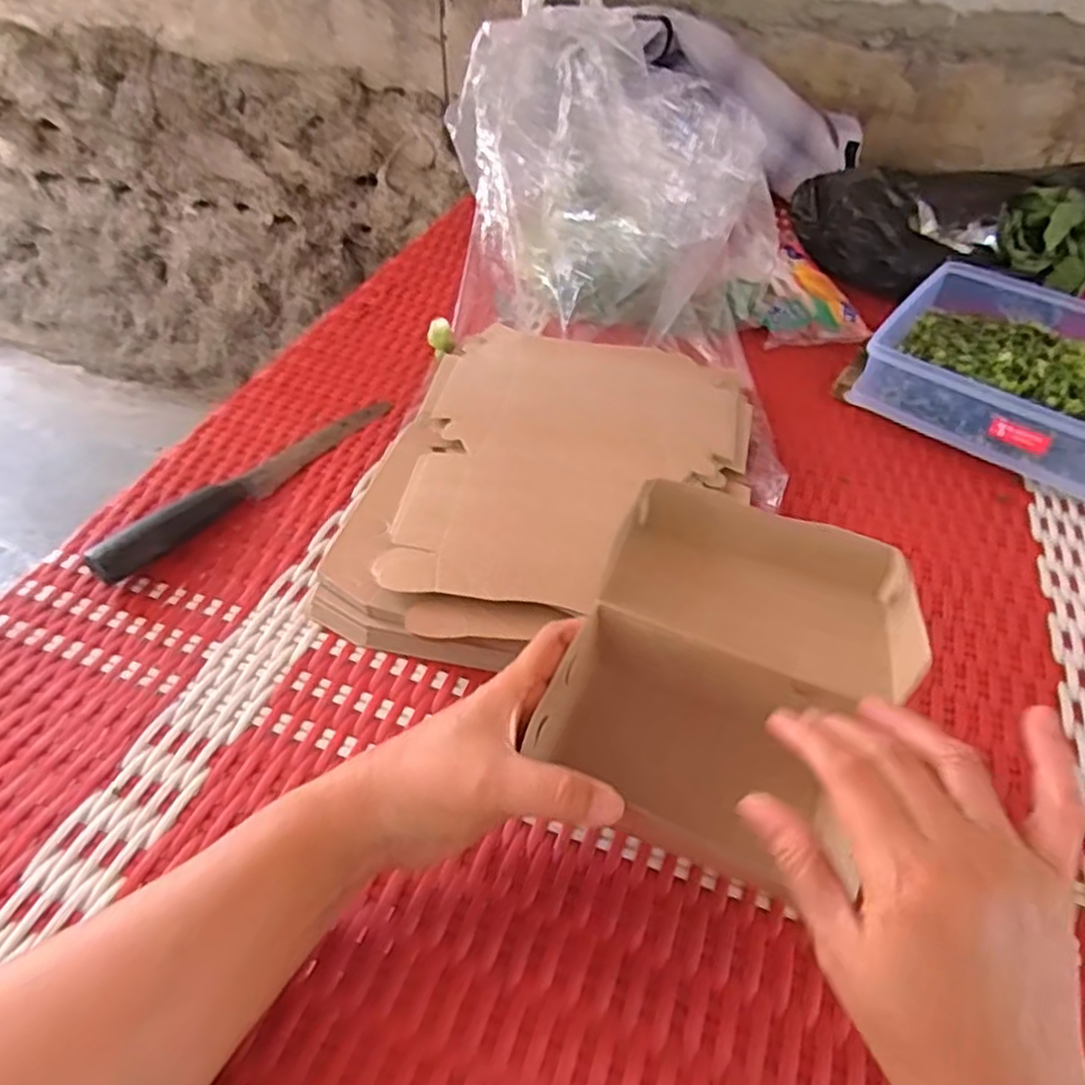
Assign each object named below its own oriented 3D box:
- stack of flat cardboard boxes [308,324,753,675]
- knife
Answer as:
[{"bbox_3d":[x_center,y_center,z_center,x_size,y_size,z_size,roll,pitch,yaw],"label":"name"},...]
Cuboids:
[{"bbox_3d":[0.012,-0.045,0.530,0.238,0.035,0.319,13,46,9],"label":"stack of flat cardboard boxes"},{"bbox_3d":[-0.201,-0.053,0.529,0.026,0.022,0.245,28,50,22],"label":"knife"}]

